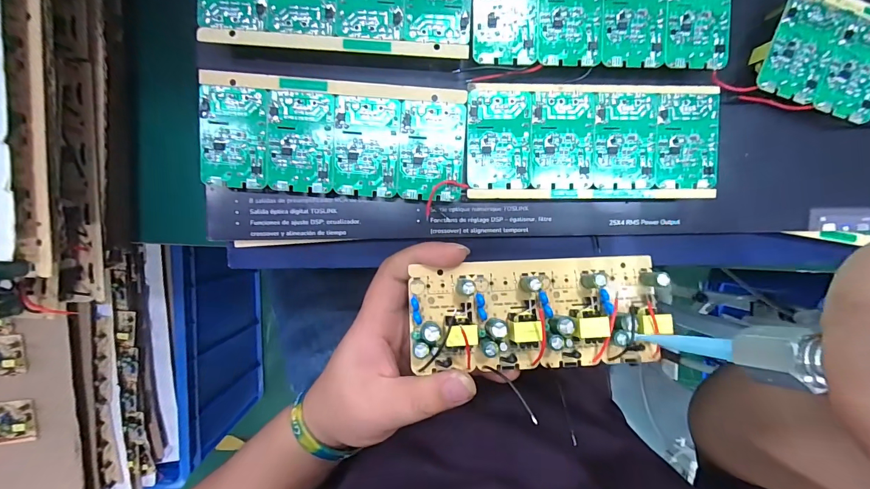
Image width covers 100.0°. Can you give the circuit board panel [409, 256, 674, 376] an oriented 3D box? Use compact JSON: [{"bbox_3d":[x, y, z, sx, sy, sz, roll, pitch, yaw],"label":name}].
[{"bbox_3d":[0.057,0.038,0.194,0.136,0.020,0.057,-2,92,-6],"label":"circuit board panel"}]

